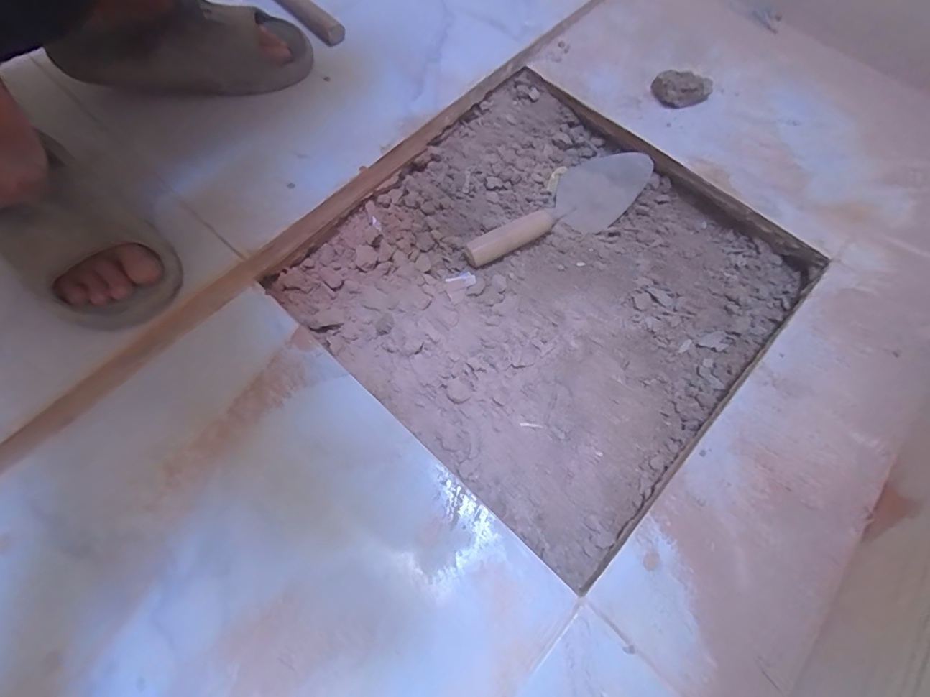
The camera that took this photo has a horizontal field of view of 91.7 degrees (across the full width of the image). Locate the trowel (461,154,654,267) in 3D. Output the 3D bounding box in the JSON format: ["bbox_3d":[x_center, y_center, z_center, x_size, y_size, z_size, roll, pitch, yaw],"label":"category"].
[{"bbox_3d":[0.128,-0.177,0.580,0.277,0.046,0.088,-39,74,-16],"label":"trowel"}]

